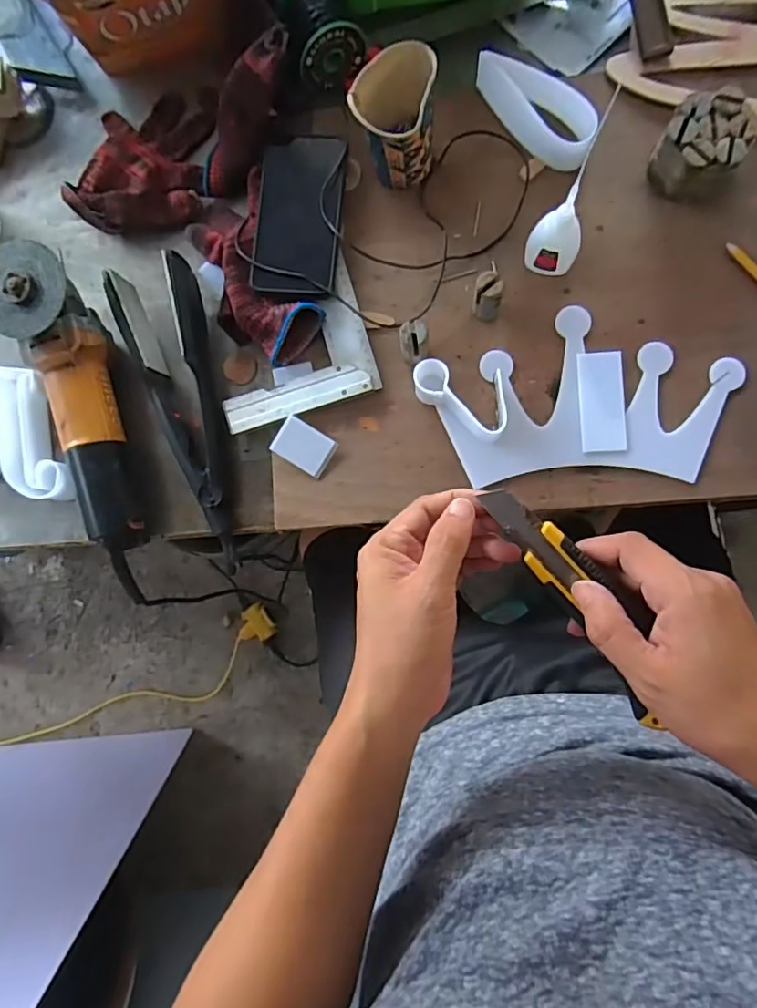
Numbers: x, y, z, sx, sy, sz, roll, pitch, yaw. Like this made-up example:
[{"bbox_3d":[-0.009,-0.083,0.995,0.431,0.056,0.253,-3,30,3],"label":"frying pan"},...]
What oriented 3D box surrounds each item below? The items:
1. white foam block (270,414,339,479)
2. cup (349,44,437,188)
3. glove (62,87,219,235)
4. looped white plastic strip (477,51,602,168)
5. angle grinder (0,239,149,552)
[{"bbox_3d":[-0.070,-0.055,0.542,0.054,0.015,0.040,32,90,7],"label":"white foam block"},{"bbox_3d":[0.017,-0.339,0.513,0.068,0.095,0.071,0,86,6],"label":"cup"},{"bbox_3d":[-0.242,-0.360,0.591,0.129,0.040,0.156,8,87,6],"label":"glove"},{"bbox_3d":[0.143,-0.363,0.526,0.127,0.038,0.044,36,91,7],"label":"looped white plastic strip"},{"bbox_3d":[-0.288,-0.096,0.544,0.081,0.068,0.292,-17,96,6],"label":"angle grinder"}]

